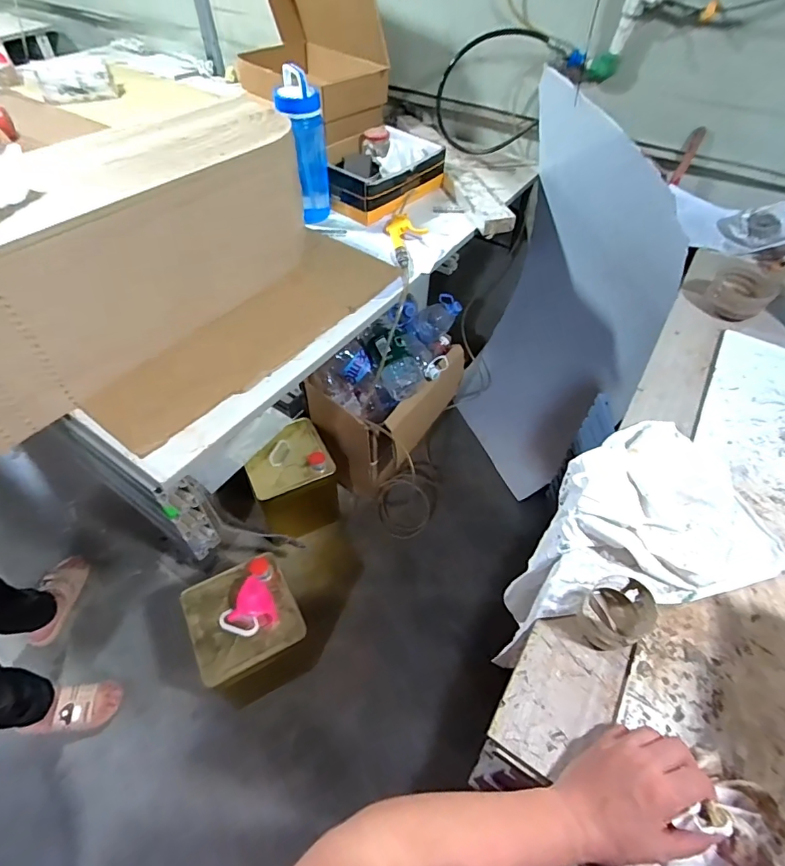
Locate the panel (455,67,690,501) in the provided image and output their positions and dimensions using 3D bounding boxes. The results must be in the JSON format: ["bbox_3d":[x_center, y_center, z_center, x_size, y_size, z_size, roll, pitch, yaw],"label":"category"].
[{"bbox_3d":[0.476,-0.312,1.400,0.240,1.106,0.604,-24,56,-19],"label":"panel"}]

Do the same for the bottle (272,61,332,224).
[{"bbox_3d":[-0.194,-0.628,1.022,0.092,0.286,0.080,-7,52,-7],"label":"bottle"}]

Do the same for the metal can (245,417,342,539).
[{"bbox_3d":[-0.309,0.147,1.441,0.236,0.259,0.266,-20,55,-16],"label":"metal can"}]

